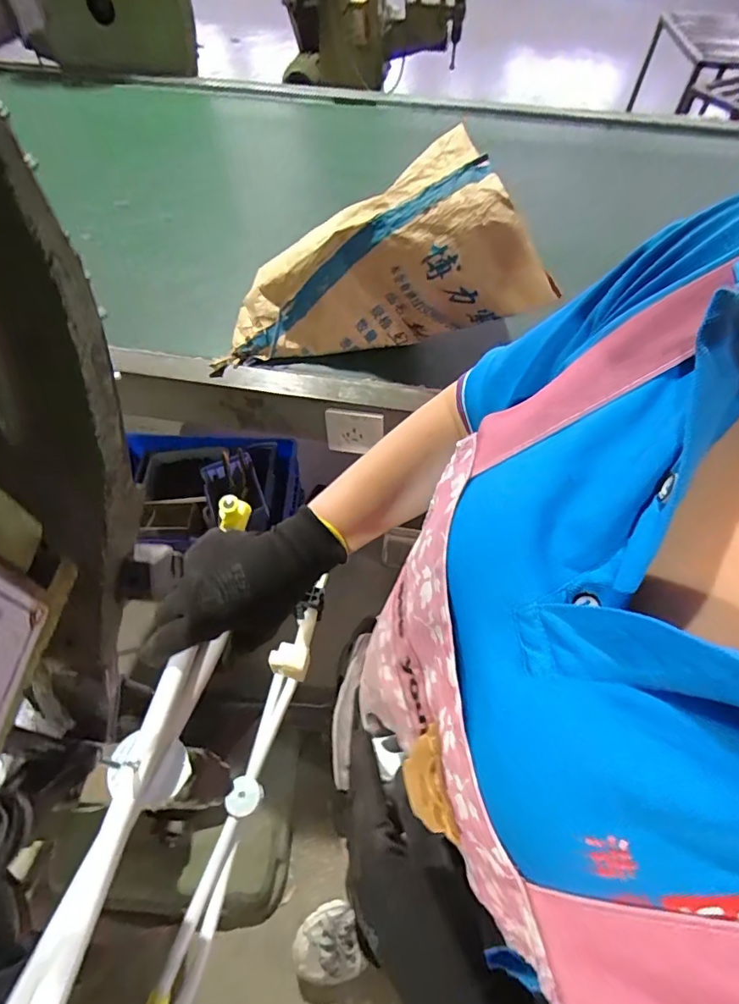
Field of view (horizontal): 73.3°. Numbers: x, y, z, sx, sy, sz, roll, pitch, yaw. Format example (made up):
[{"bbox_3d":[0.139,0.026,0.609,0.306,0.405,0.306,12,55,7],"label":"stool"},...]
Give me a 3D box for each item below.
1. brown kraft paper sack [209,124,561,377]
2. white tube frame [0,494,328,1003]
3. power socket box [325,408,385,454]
[{"bbox_3d":[0.008,-0.333,0.747,0.449,0.187,0.221,-13,55,19],"label":"brown kraft paper sack"},{"bbox_3d":[-0.161,0.298,0.498,0.053,0.467,0.429,15,58,9],"label":"white tube frame"},{"bbox_3d":[-0.023,-0.108,0.768,0.086,0.089,0.015,7,58,3],"label":"power socket box"}]

